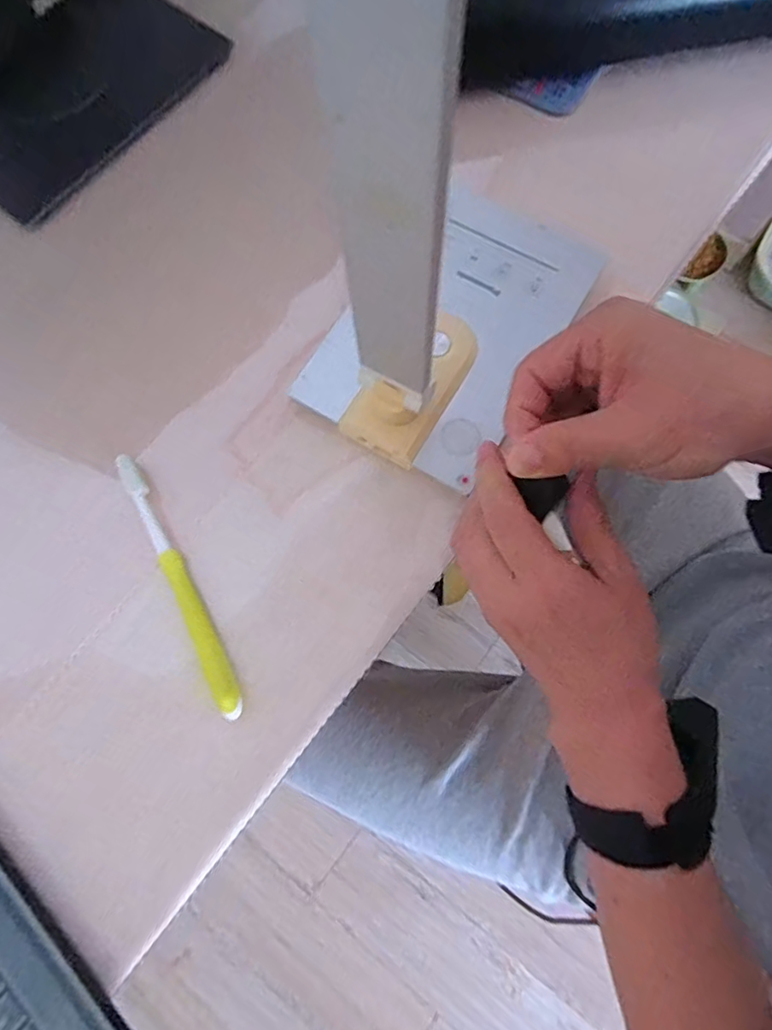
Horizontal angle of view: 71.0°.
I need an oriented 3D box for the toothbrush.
[{"bbox_3d":[-0.132,0.042,0.346,0.014,0.016,0.182,-27,76,-6],"label":"toothbrush"}]

